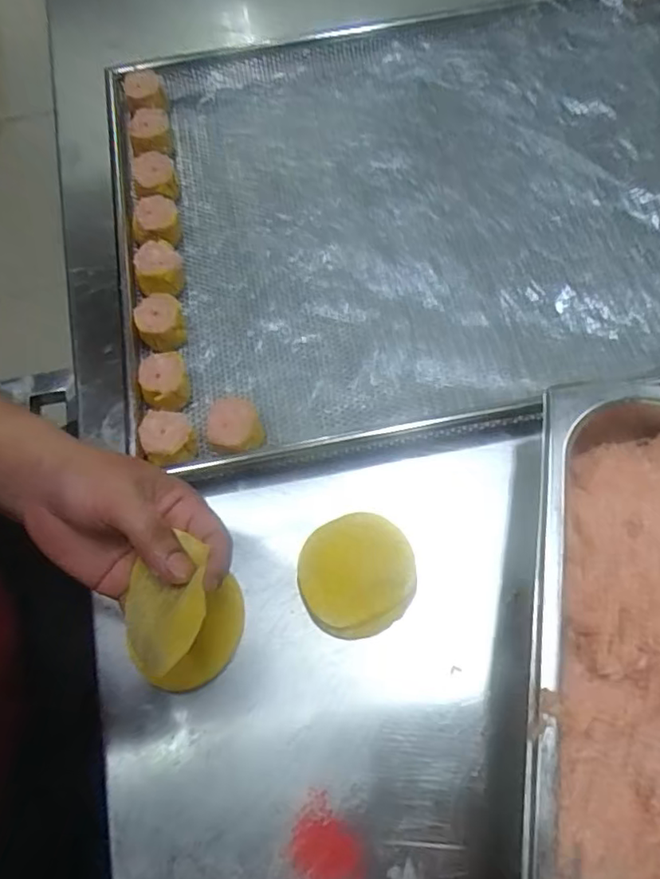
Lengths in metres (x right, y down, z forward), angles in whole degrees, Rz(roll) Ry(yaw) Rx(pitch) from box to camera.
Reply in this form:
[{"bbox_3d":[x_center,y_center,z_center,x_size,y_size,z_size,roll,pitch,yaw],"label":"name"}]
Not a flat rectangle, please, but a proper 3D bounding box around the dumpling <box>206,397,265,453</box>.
[{"bbox_3d":[-0.067,-0.007,0.430,0.037,0.035,0.043,-4,71,1],"label":"dumpling"}]

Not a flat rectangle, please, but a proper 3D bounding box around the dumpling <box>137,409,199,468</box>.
[{"bbox_3d":[-0.114,0.002,0.423,0.036,0.031,0.038,-1,71,2],"label":"dumpling"}]

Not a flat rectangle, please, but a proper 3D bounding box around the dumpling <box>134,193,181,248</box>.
[{"bbox_3d":[-0.145,-0.178,0.497,0.038,0.035,0.044,-18,72,-4],"label":"dumpling"}]

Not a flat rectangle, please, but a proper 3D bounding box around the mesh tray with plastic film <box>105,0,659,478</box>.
[{"bbox_3d":[0.134,-0.213,0.503,0.621,0.031,0.415,-10,71,-1],"label":"mesh tray with plastic film"}]

